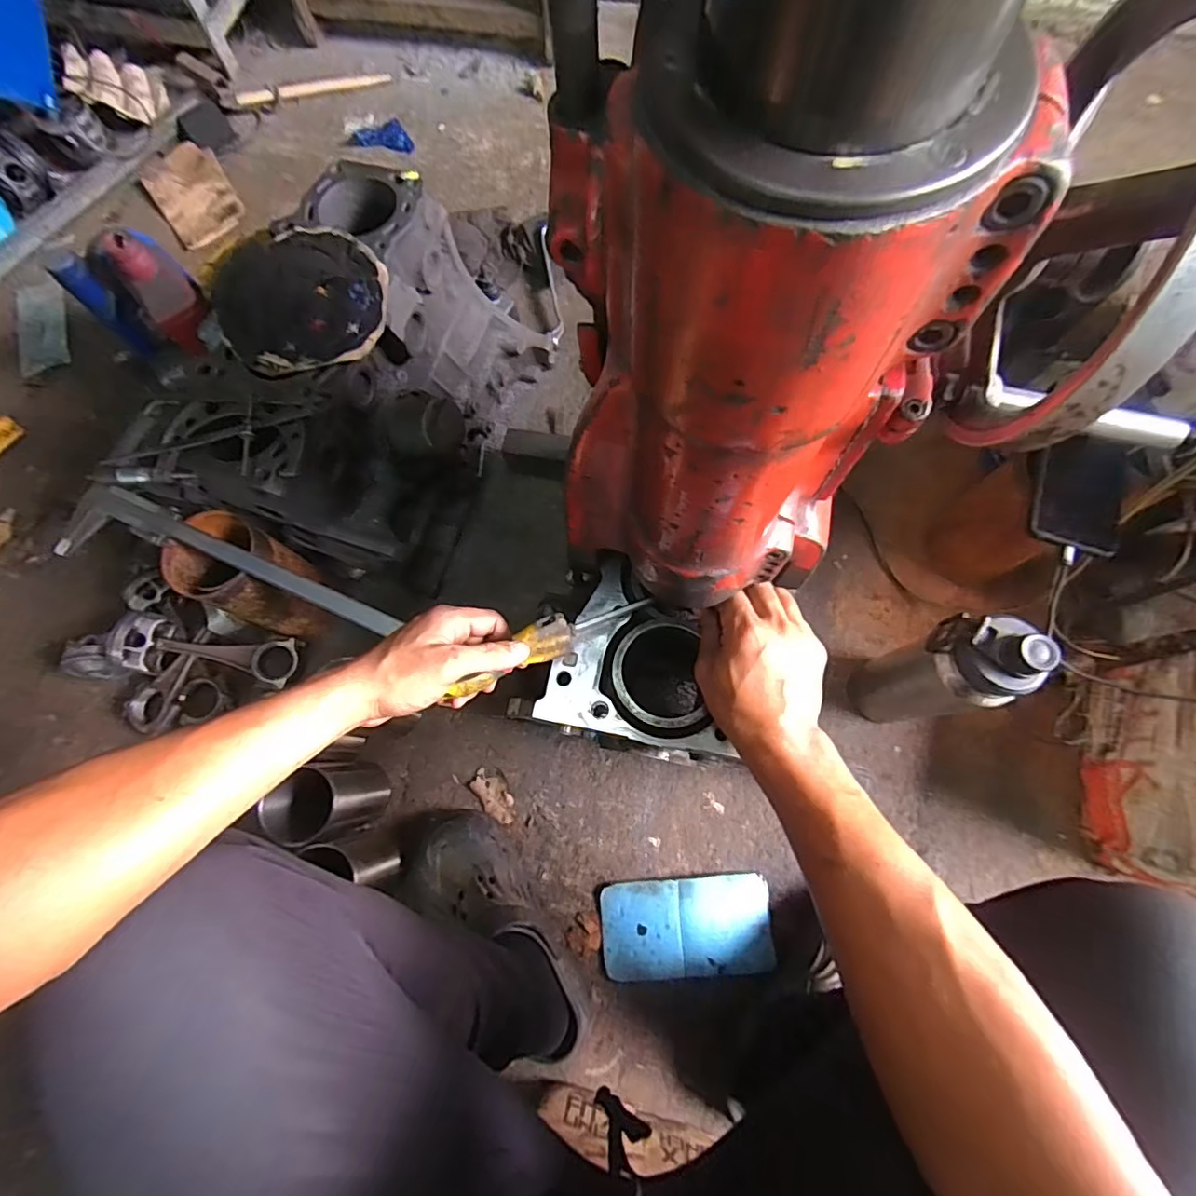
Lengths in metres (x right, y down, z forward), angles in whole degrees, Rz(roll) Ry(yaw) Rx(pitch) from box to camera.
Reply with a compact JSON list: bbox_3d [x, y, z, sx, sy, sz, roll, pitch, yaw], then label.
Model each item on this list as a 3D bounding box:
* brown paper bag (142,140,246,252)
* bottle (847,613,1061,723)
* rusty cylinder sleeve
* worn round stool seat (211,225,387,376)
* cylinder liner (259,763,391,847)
[{"bbox_3d":[-0.701,-0.703,0.976,0.124,0.037,0.179,-34,75,-8],"label":"brown paper bag"},{"bbox_3d":[0.340,0.079,0.575,0.067,0.257,0.083,-16,73,-2],"label":"bottle"},{"bbox_3d":[-0.409,-0.025,0.675,0.104,0.168,0.111,-19,73,-3],"label":"rusty cylinder sleeve"},{"bbox_3d":[-0.302,-0.305,0.574,0.168,0.031,0.164,-1,73,2],"label":"worn round stool seat"},{"bbox_3d":[-0.296,0.226,0.632,0.080,0.145,0.078,-1,73,2],"label":"cylinder liner"}]

